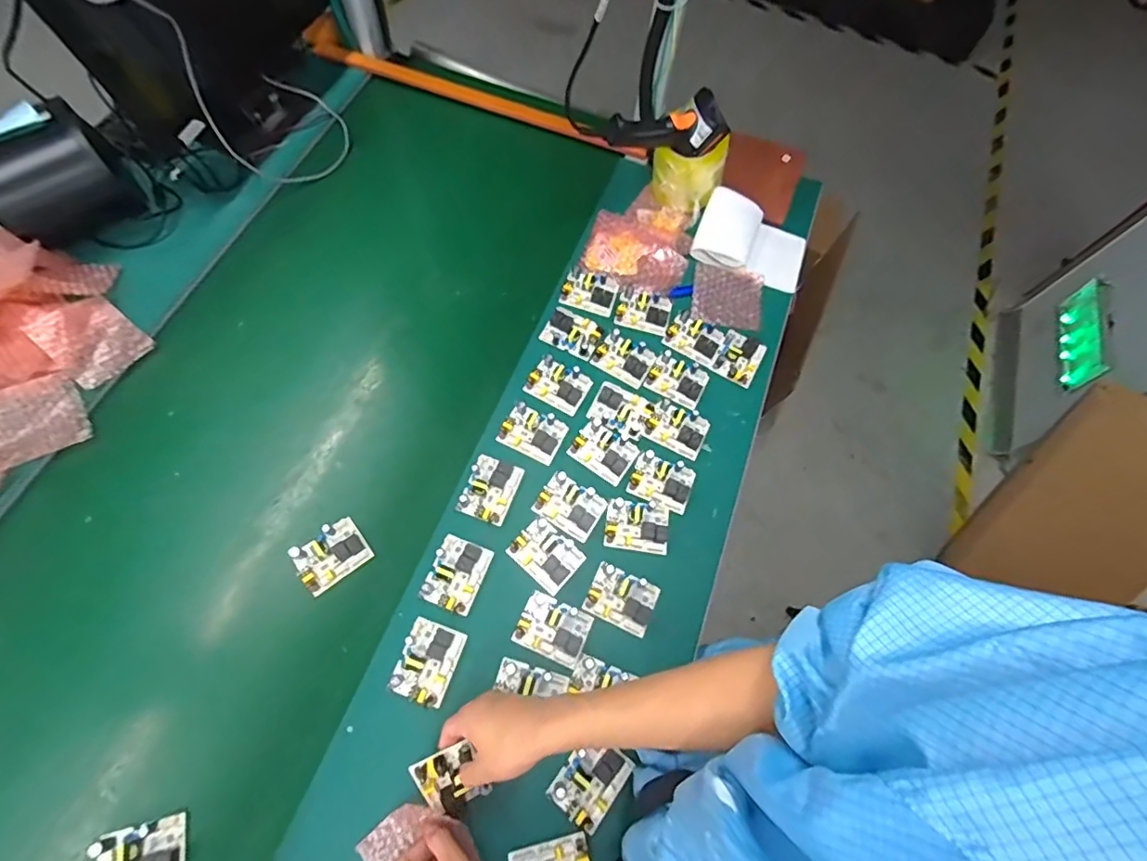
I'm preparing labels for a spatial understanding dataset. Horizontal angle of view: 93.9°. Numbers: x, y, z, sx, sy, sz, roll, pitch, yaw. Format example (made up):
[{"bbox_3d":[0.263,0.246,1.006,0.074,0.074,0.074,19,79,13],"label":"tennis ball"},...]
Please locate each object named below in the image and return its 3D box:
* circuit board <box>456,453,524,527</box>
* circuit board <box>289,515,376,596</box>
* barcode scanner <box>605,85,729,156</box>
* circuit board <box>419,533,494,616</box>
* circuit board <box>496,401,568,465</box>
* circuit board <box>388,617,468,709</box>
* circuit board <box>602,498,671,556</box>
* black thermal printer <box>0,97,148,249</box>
[{"bbox_3d":[-0.106,0.073,0.686,0.061,0.015,0.081,20,68,4],"label":"circuit board"},{"bbox_3d":[-0.298,0.153,0.658,0.080,0.021,0.061,-37,74,-17],"label":"circuit board"},{"bbox_3d":[0.131,-0.437,0.777,0.175,0.057,0.066,-13,69,-9],"label":"barcode scanner"},{"bbox_3d":[-0.139,0.172,0.644,0.062,0.018,0.081,21,68,5],"label":"circuit board"},{"bbox_3d":[-0.055,0.001,0.720,0.082,0.017,0.061,26,68,7],"label":"circuit board"},{"bbox_3d":[-0.165,0.262,0.606,0.061,0.018,0.081,19,68,4],"label":"circuit board"},{"bbox_3d":[0.083,0.119,0.681,0.081,0.022,0.064,9,67,0],"label":"circuit board"},{"bbox_3d":[-0.739,-0.364,0.767,0.159,0.150,0.164,-37,75,-17],"label":"black thermal printer"}]

